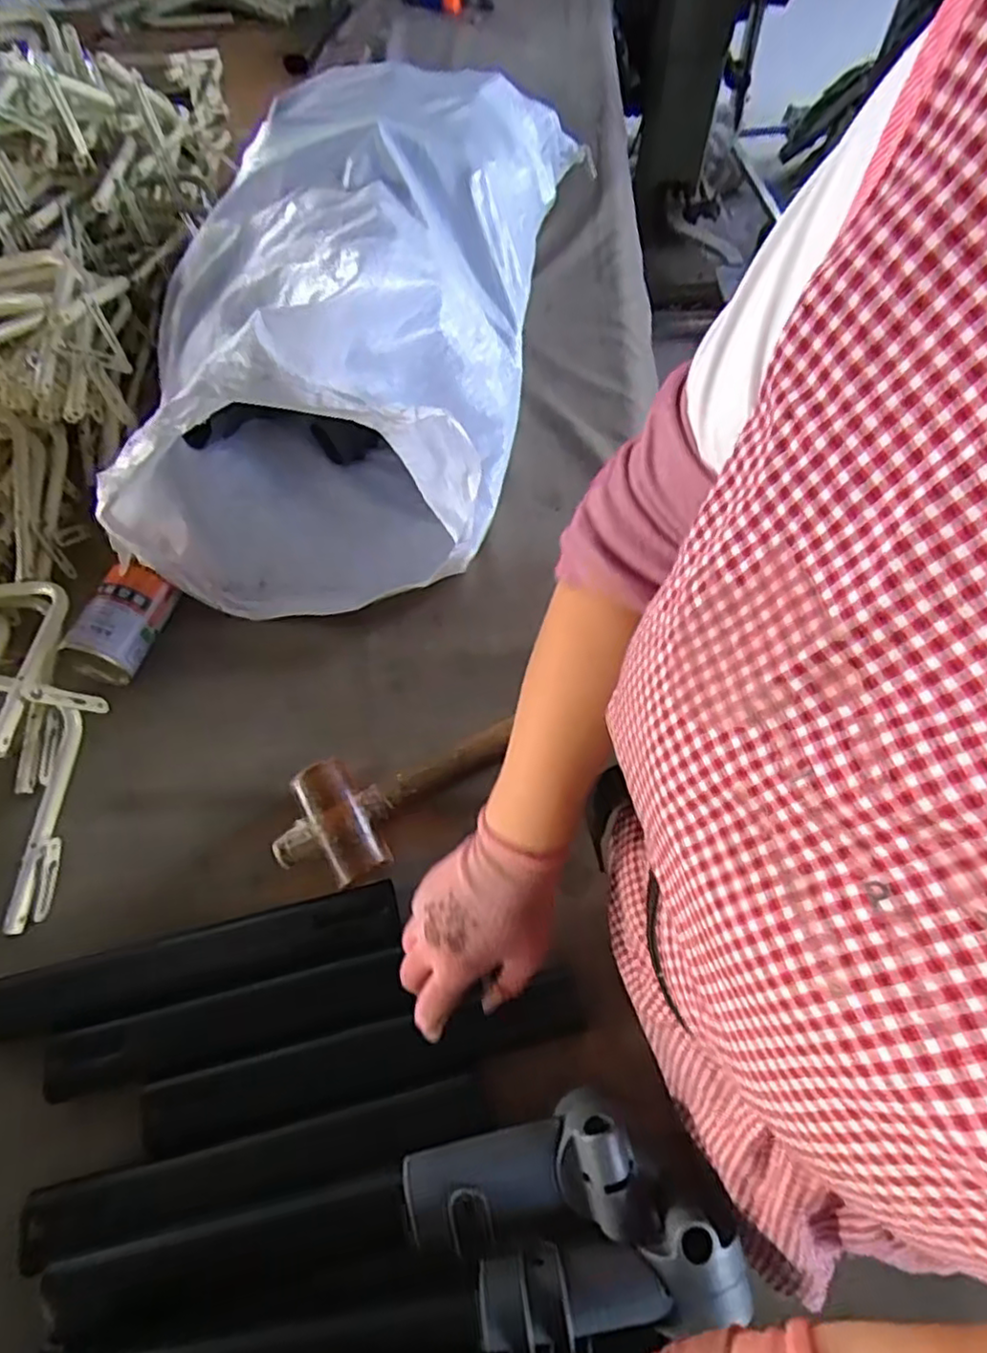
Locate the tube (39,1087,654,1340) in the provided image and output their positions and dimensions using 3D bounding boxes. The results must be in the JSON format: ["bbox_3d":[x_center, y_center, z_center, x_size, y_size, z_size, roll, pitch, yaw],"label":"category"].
[{"bbox_3d":[-0.089,0.343,0.434,0.384,0.052,0.085,-7,61,-2],"label":"tube"}]

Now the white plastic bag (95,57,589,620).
[{"bbox_3d":[-0.122,-0.412,0.726,0.327,0.261,0.692,10,62,8],"label":"white plastic bag"}]

